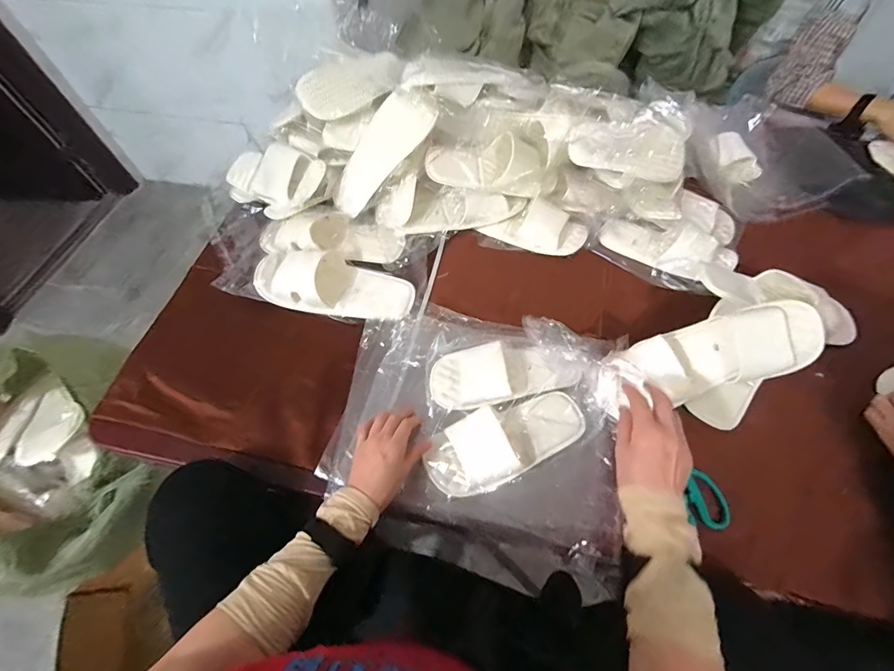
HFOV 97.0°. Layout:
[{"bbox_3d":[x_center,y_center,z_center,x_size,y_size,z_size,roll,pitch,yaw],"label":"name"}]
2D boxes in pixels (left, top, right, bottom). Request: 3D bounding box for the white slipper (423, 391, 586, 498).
[{"bbox_3d":[0.079,0.147,0.545,0.236,0.046,0.121,-20,60,-10],"label":"white slipper"}]

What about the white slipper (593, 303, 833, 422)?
[{"bbox_3d":[0.365,0.031,0.573,0.305,0.063,0.096,-16,56,3],"label":"white slipper"}]

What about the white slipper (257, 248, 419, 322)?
[{"bbox_3d":[-0.200,-0.099,0.685,0.280,0.071,0.124,10,60,7],"label":"white slipper"}]

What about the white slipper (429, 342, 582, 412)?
[{"bbox_3d":[0.084,0.055,0.598,0.212,0.053,0.088,-6,59,0],"label":"white slipper"}]

